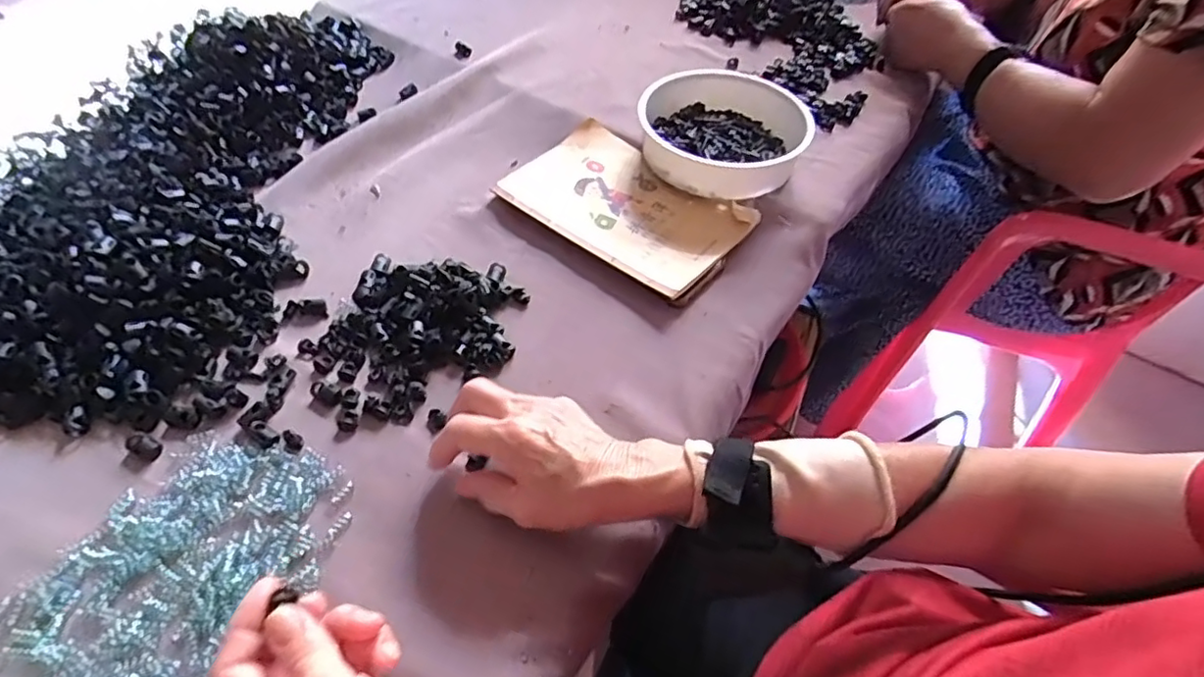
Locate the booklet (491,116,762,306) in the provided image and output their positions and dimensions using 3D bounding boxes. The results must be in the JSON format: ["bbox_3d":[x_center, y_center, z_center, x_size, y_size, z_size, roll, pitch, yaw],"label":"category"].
[{"bbox_3d":[0.026,-0.125,0.565,0.207,0.013,0.144,35,57,21],"label":"booklet"}]

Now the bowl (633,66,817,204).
[{"bbox_3d":[0.115,-0.205,0.608,0.165,0.052,0.177,2,51,-3],"label":"bowl"}]

